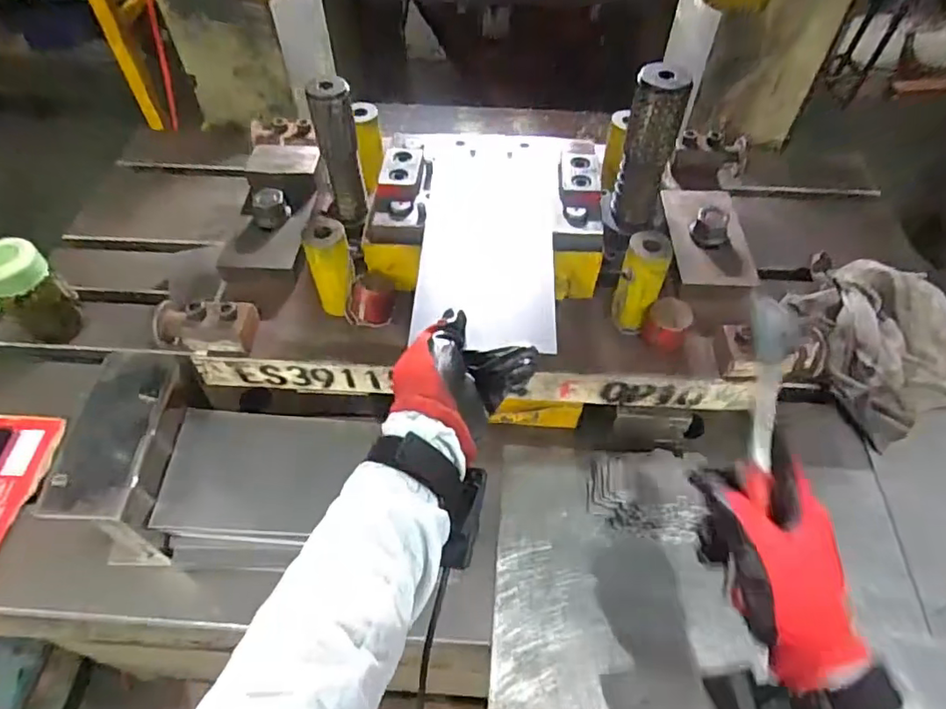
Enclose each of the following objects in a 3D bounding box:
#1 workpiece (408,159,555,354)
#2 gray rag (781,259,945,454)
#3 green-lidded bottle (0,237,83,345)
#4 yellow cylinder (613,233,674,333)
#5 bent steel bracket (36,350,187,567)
[{"bbox_3d":[0.015,-0.109,0.545,0.124,0.010,0.253,3,55,4],"label":"workpiece"},{"bbox_3d":[0.480,-0.022,0.687,0.189,0.070,0.217,-20,55,-15],"label":"gray rag"},{"bbox_3d":[-0.538,-0.074,0.698,0.066,0.130,0.075,21,55,15],"label":"green-lidded bottle"},{"bbox_3d":[0.158,-0.067,0.549,0.037,0.094,0.038,19,55,14],"label":"yellow cylinder"},{"bbox_3d":[-0.320,0.105,0.562,0.075,0.132,0.174,1,52,2],"label":"bent steel bracket"}]

